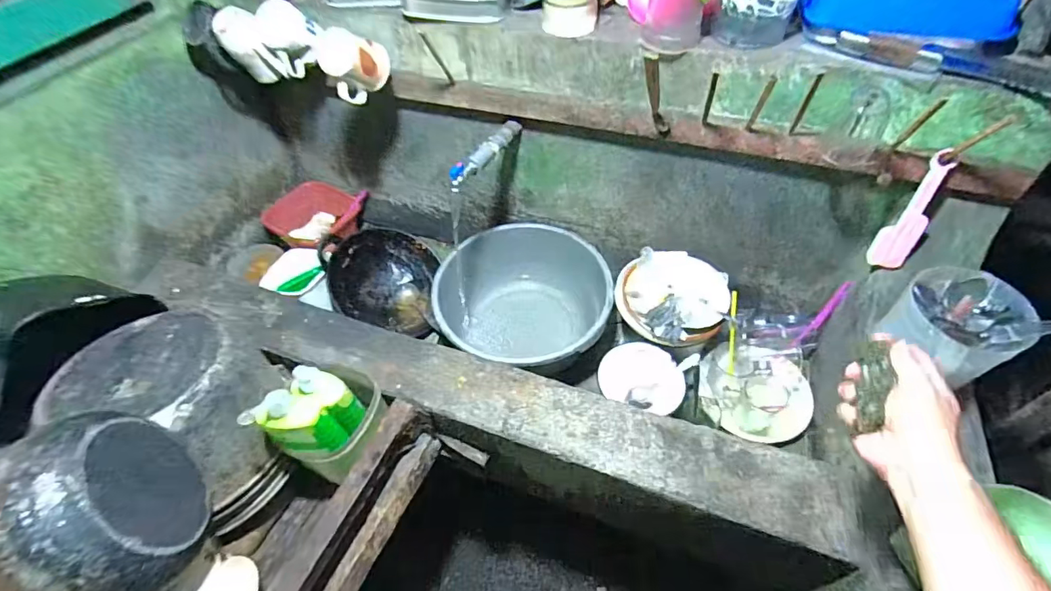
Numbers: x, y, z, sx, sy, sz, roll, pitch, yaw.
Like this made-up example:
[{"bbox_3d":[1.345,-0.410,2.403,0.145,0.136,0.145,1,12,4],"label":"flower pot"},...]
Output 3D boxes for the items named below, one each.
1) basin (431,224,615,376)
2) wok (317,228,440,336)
[{"bbox_3d":[0.005,0.029,1.116,0.366,0.214,0.369,-1,51,2],"label":"basin"},{"bbox_3d":[-0.359,-0.046,1.181,0.288,0.101,0.257,11,78,-25],"label":"wok"}]

